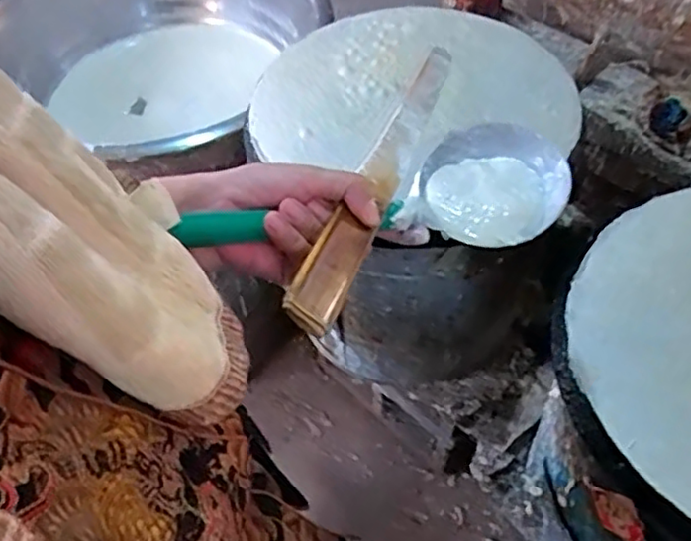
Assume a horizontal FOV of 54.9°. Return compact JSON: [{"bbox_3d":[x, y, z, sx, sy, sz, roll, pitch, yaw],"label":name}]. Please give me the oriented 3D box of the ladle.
[{"bbox_3d":[0.022,-0.048,0.443,0.265,0.041,0.104,-12,54,-20],"label":"ladle"}]

